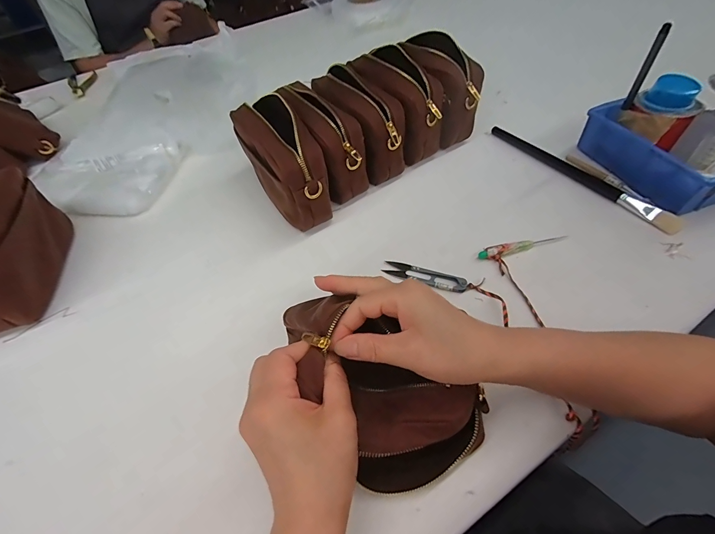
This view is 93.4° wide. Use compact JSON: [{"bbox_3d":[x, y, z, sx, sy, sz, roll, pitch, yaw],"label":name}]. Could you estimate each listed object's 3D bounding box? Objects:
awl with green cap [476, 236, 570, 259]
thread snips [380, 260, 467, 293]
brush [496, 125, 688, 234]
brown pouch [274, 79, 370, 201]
[{"bbox_3d":[0.205,-0.027,0.420,0.107,0.009,0.016,-15,53,-6],"label":"awl with green cap"},{"bbox_3d":[0.081,0.010,0.410,0.100,0.009,0.024,17,56,18],"label":"thread snips"},{"bbox_3d":[0.319,-0.147,0.498,0.026,0.014,0.298,-28,55,-15],"label":"brush"},{"bbox_3d":[-0.047,-0.183,0.487,0.065,0.116,0.158,-29,55,-15],"label":"brown pouch"}]

